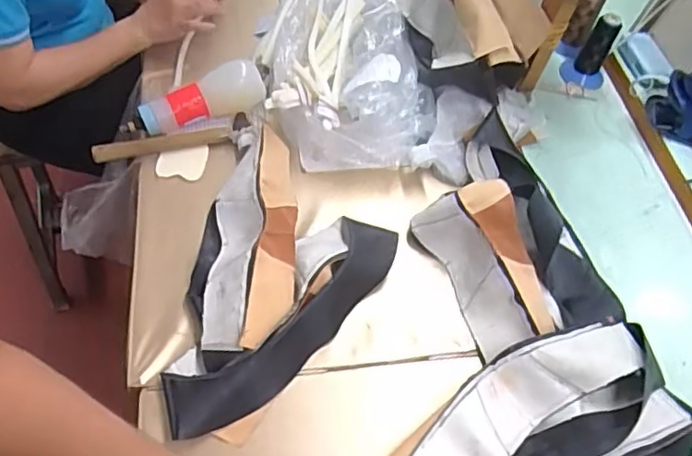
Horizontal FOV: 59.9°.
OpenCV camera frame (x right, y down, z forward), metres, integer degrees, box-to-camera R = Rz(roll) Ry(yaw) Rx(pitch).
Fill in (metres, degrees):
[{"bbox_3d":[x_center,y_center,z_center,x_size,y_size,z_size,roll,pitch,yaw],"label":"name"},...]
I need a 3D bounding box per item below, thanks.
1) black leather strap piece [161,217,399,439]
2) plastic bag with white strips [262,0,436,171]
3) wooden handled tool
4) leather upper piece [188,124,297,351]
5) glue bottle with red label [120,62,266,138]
[{"bbox_3d":[-0.065,0.108,0.694,0.086,0.033,0.327,39,62,20],"label":"black leather strap piece"},{"bbox_3d":[-0.008,-0.255,0.899,0.223,0.100,0.378,-4,57,-7],"label":"plastic bag with white strips"},{"bbox_3d":[-0.239,-0.122,0.838,0.211,0.024,0.055,-8,58,-12],"label":"wooden handled tool"},{"bbox_3d":[-0.122,0.002,0.737,0.121,0.062,0.316,1,56,-4],"label":"leather upper piece"},{"bbox_3d":[-0.211,-0.176,0.850,0.205,0.056,0.059,-26,63,-22],"label":"glue bottle with red label"}]

